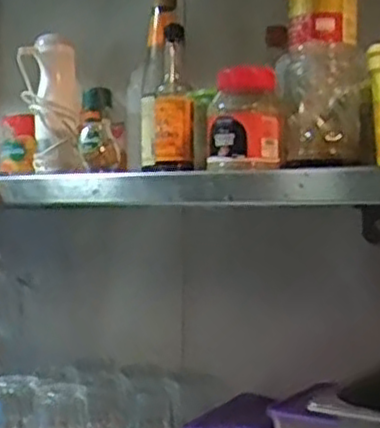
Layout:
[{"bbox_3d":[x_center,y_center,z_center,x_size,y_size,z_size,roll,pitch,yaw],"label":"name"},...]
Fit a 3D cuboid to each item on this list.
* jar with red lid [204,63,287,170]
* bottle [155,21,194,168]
[{"bbox_3d":[0.063,-0.111,0.842,0.087,0.117,0.071,0,0,4],"label":"jar with red lid"},{"bbox_3d":[-0.019,-0.140,0.919,0.048,0.170,0.052,0,0,-1],"label":"bottle"}]

